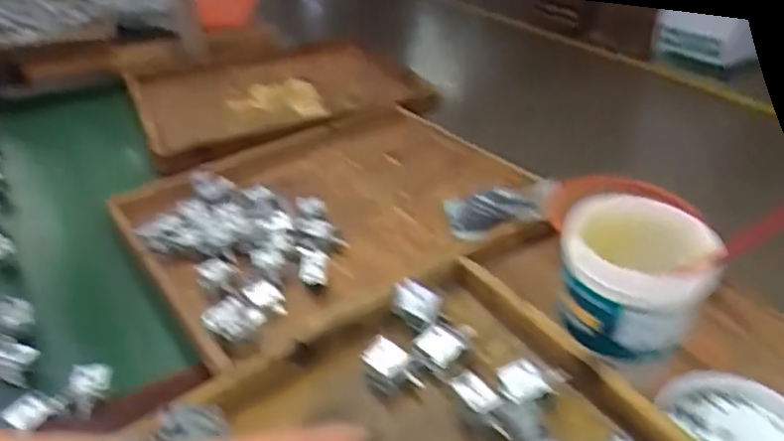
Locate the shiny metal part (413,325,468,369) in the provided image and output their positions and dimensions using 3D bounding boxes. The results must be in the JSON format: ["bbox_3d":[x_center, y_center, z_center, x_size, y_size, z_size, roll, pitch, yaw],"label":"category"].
[{"bbox_3d":[0.044,0.114,0.546,0.038,0.015,0.042,36,64,30],"label":"shiny metal part"}]

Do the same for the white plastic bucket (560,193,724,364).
[{"bbox_3d":[0.201,0.051,0.520,0.106,0.110,0.095,-2,34,0],"label":"white plastic bucket"}]

